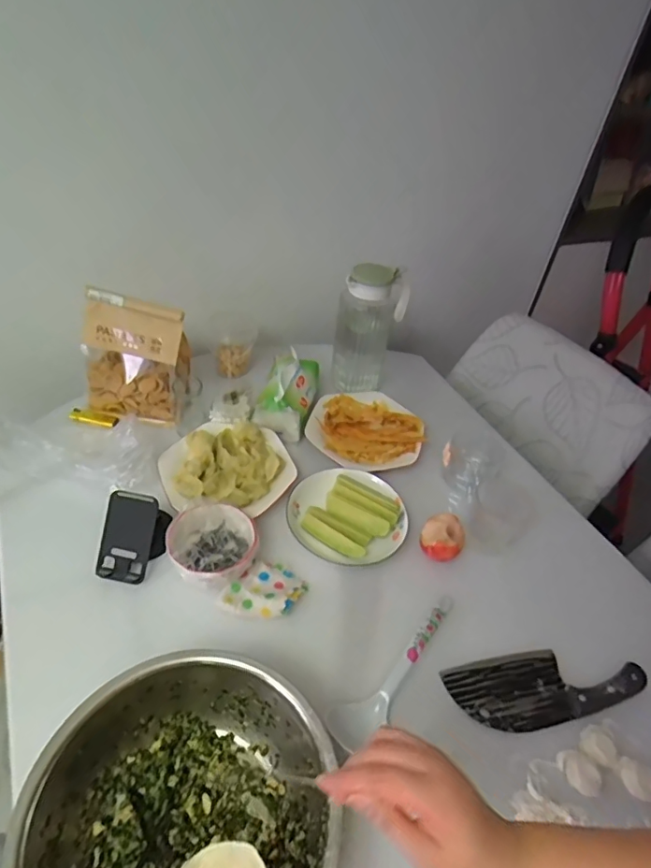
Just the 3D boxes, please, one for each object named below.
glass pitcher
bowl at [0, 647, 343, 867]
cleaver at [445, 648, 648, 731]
[{"bbox_3d":[0.083,-0.210,0.998,0.120,0.255,0.102,11,43,3],"label":"glass pitcher"},{"bbox_3d":[-0.130,0.345,0.482,0.256,0.092,0.242,4,43,-4],"label":"bowl"},{"bbox_3d":[0.272,0.305,0.641,0.237,0.021,0.085,-5,44,-13],"label":"cleaver"}]

